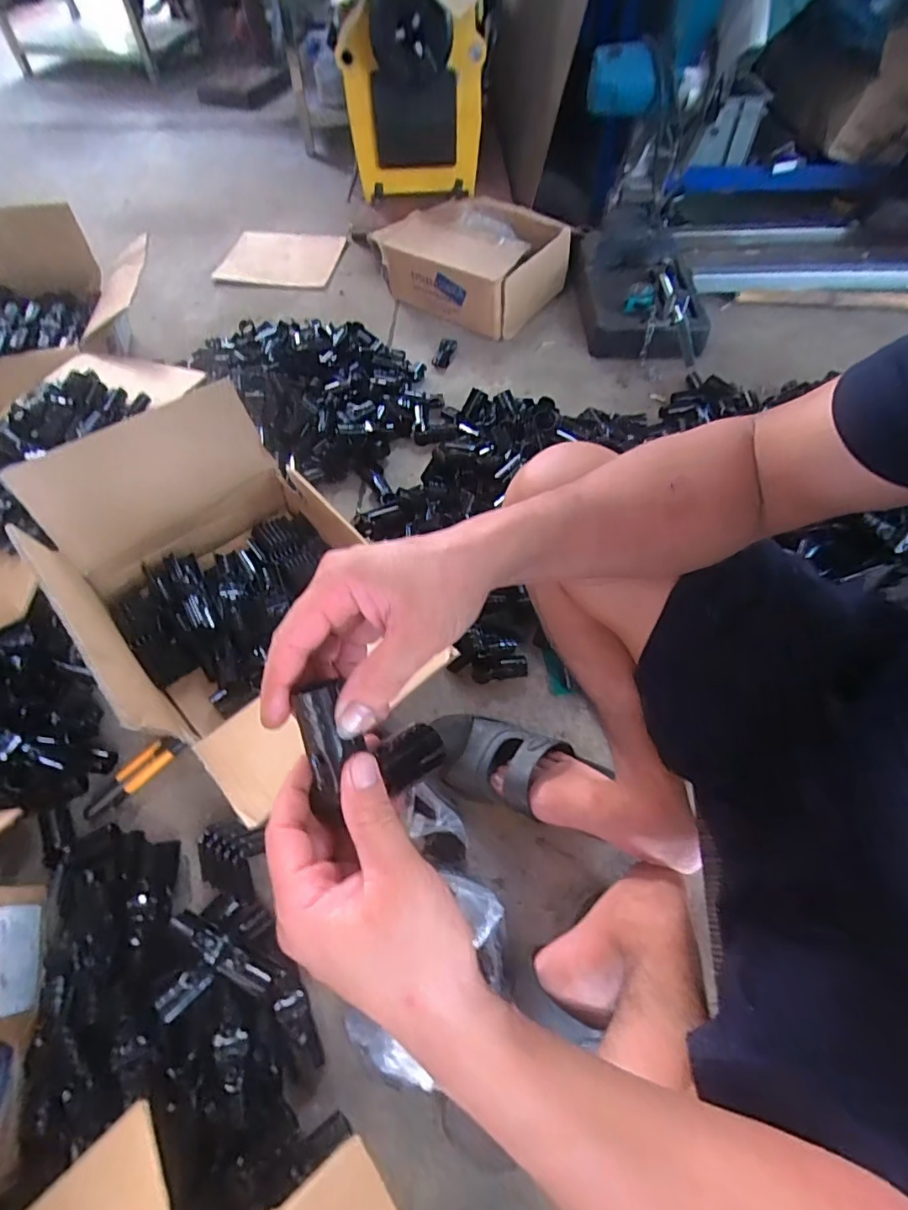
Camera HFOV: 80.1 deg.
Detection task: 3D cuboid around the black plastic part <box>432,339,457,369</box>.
[{"bbox_3d":[-0.020,-0.558,1.195,0.033,0.027,0.082,17,61,11],"label":"black plastic part"}]

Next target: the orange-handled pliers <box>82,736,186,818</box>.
[{"bbox_3d":[-0.428,0.232,0.727,0.039,0.016,0.136,33,64,18],"label":"orange-handled pliers"}]

